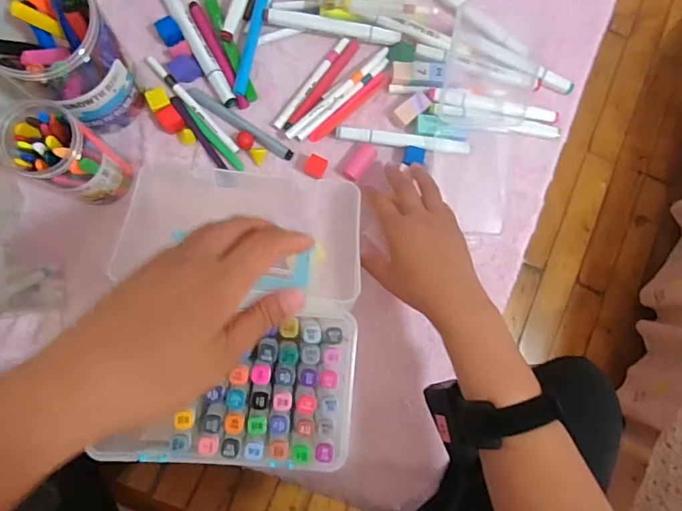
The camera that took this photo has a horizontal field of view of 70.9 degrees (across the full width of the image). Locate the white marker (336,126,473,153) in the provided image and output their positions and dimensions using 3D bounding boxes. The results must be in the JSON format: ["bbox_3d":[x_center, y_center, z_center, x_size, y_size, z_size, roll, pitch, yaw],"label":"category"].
[{"bbox_3d":[0.069,-0.125,0.522,0.145,0.016,0.016,7,85,-5],"label":"white marker"}]

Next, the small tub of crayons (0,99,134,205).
[{"bbox_3d":[-0.243,-0.088,0.434,0.071,0.116,0.064,41,83,-1],"label":"small tub of crayons"}]

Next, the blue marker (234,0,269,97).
[{"bbox_3d":[-0.094,-0.233,0.513,0.015,0.013,0.128,13,84,-5],"label":"blue marker"}]

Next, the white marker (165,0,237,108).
[{"bbox_3d":[-0.152,-0.224,0.505,0.016,0.010,0.147,-29,89,-7],"label":"white marker"}]

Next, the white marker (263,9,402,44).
[{"bbox_3d":[-0.009,-0.244,0.510,0.144,0.013,0.015,7,85,-5],"label":"white marker"}]

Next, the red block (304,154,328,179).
[{"bbox_3d":[-0.026,-0.095,0.508,0.021,0.013,0.023,21,83,-4],"label":"red block"}]

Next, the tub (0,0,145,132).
[{"bbox_3d":[-0.252,-0.179,0.431,0.115,0.118,0.101,41,83,-1],"label":"tub"}]

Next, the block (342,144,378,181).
[{"bbox_3d":[0.020,-0.101,0.519,0.021,0.013,0.046,38,83,-2],"label":"block"}]

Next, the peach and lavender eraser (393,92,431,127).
[{"bbox_3d":[0.077,-0.160,0.526,0.042,0.016,0.022,-40,90,-8],"label":"peach and lavender eraser"}]

